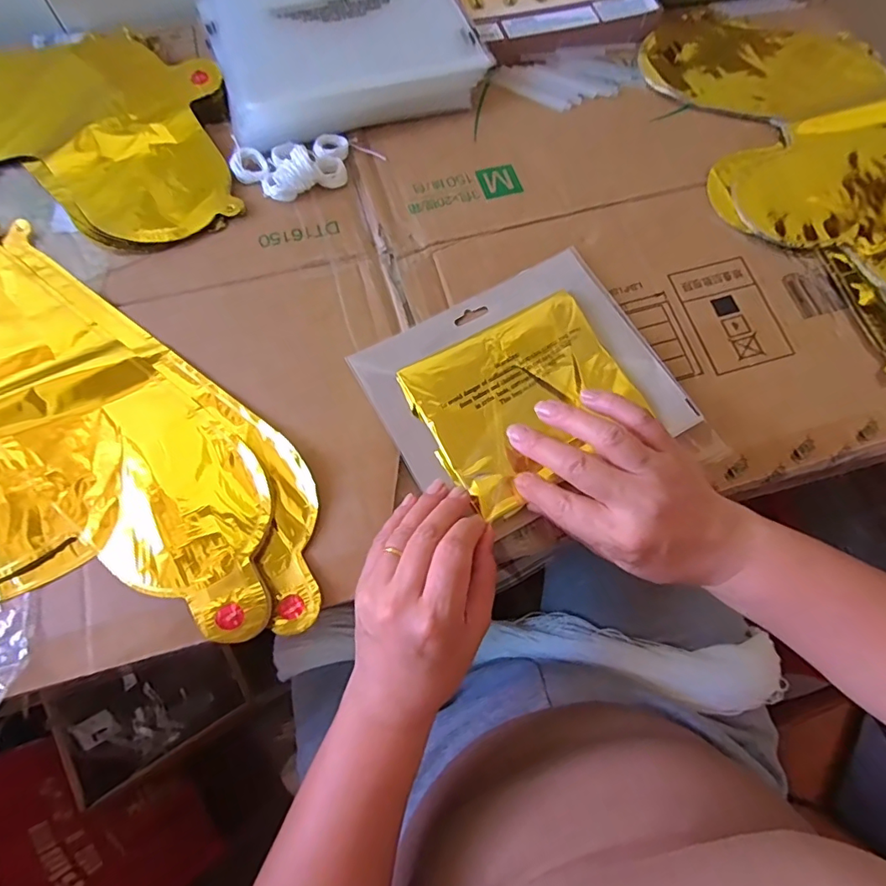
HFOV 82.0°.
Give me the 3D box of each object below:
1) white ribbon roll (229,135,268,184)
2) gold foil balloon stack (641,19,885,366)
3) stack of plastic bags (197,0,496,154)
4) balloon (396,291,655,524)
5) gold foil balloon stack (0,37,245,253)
[{"bbox_3d":[-0.161,-0.231,0.414,0.027,0.010,0.038,-25,74,-9],"label":"white ribbon roll"},{"bbox_3d":[0.339,-0.216,0.422,0.221,0.015,0.424,-16,72,-6],"label":"gold foil balloon stack"},{"bbox_3d":[-0.099,-0.392,0.474,0.228,0.025,0.245,-19,73,-7],"label":"stack of plastic bags"},{"bbox_3d":[0.058,-0.030,0.356,0.143,0.010,0.120,-27,74,-10],"label":"balloon"},{"bbox_3d":[-0.376,-0.255,0.416,0.404,0.012,0.221,-1,71,-2],"label":"gold foil balloon stack"}]

